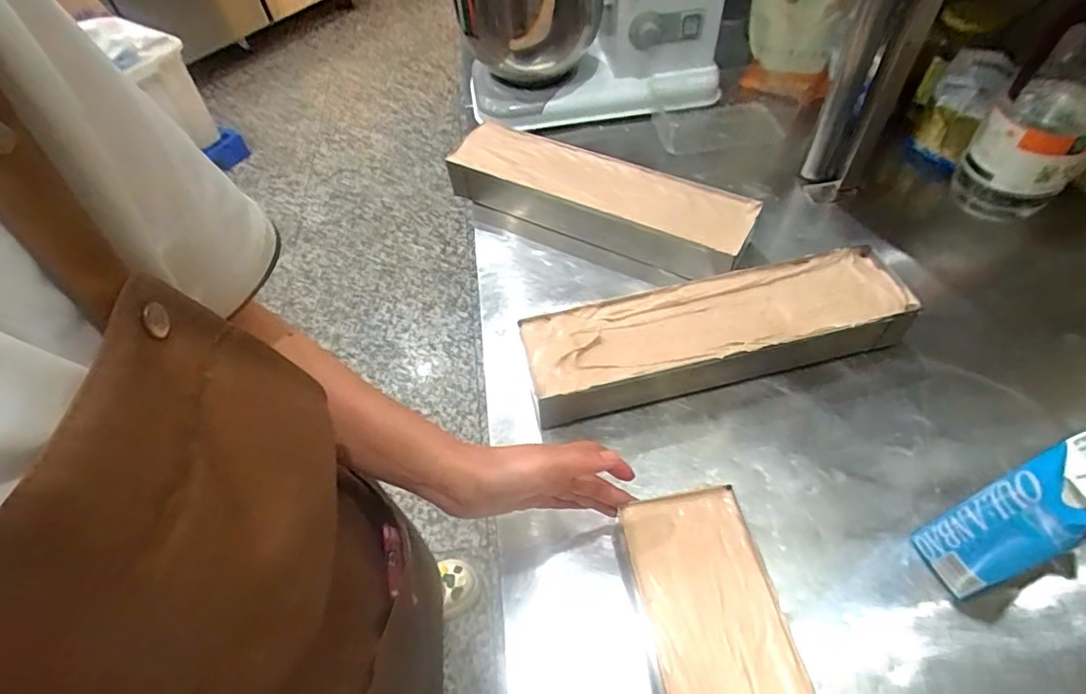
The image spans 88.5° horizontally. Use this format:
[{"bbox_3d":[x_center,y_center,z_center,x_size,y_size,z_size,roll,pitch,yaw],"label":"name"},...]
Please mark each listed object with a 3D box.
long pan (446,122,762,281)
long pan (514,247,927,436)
[{"bbox_3d":[0.069,-0.209,0.777,0.425,0.068,0.113,23,58,17],"label":"long pan"},{"bbox_3d":[0.184,-0.014,0.603,0.404,0.069,0.114,-14,55,-8],"label":"long pan"}]

